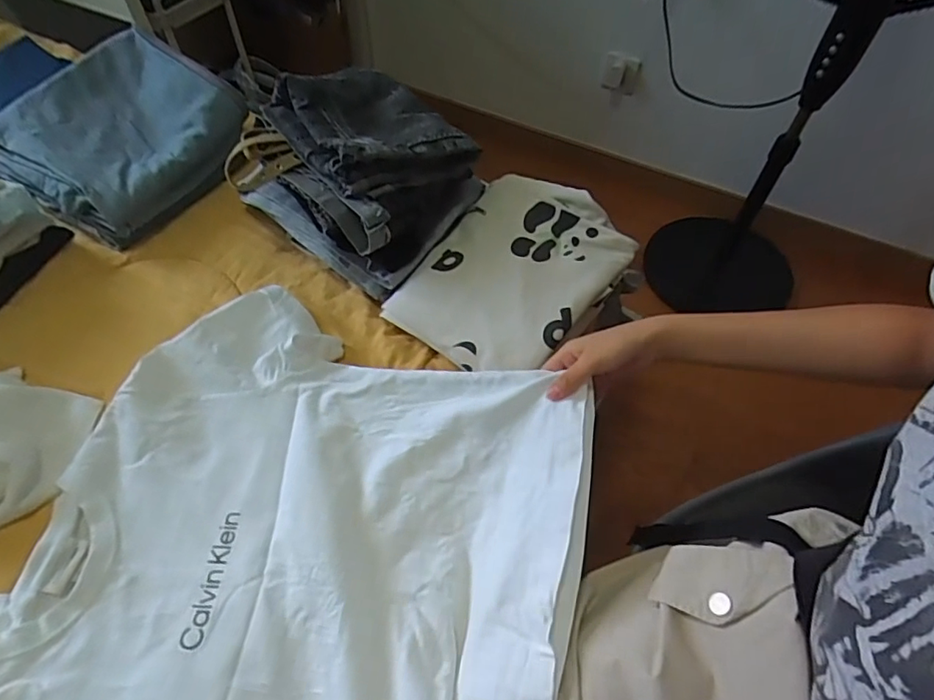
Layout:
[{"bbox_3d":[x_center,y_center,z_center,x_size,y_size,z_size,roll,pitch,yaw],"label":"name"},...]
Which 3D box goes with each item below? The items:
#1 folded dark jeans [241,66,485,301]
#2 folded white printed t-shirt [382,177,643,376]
[{"bbox_3d":[-0.141,-0.230,0.693,0.252,0.162,0.209,34,62,21],"label":"folded dark jeans"},{"bbox_3d":[0.052,-0.095,0.657,0.208,0.076,0.248,35,62,22],"label":"folded white printed t-shirt"}]

